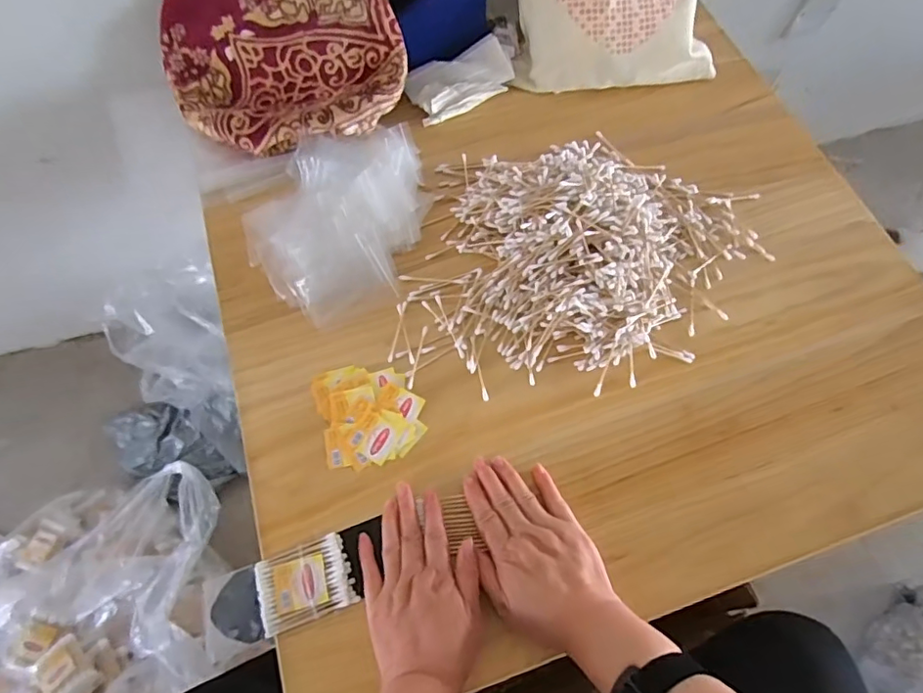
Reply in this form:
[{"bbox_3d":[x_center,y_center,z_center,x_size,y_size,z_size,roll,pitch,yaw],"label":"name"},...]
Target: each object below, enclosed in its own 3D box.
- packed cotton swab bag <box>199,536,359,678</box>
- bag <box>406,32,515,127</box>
[{"bbox_3d":[-0.158,0.217,0.469,0.127,0.014,0.071,-18,66,-11],"label":"packed cotton swab bag"},{"bbox_3d":[0.001,-0.354,0.726,0.140,0.017,0.083,-25,87,-7],"label":"bag"}]

